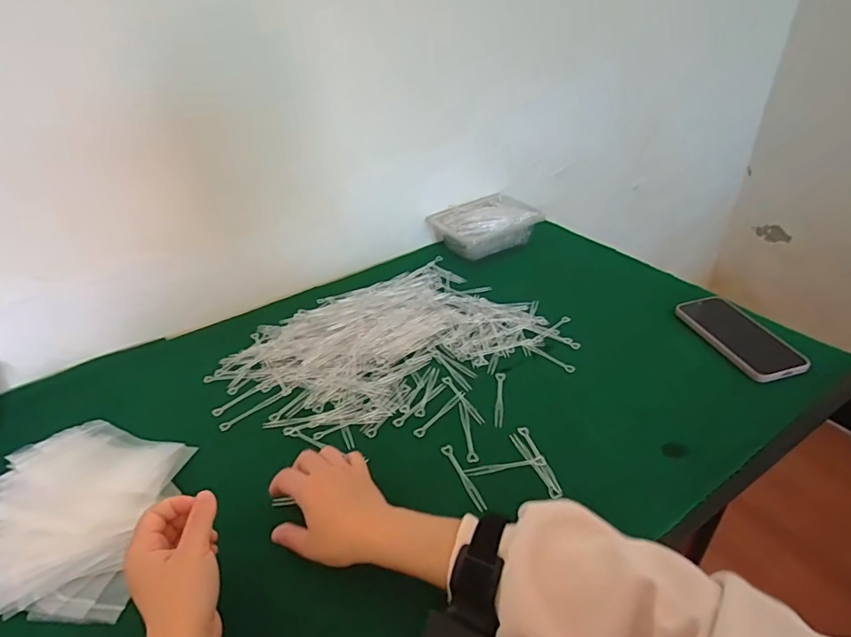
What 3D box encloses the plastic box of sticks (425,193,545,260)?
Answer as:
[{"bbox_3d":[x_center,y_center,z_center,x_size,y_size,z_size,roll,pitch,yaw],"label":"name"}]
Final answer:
[{"bbox_3d":[0.111,-0.171,0.907,0.178,0.058,0.121,-21,39,-21],"label":"plastic box of sticks"}]

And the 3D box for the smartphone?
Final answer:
[{"bbox_3d":[0.416,0.021,0.660,0.082,0.013,0.167,-12,36,-10],"label":"smartphone"}]

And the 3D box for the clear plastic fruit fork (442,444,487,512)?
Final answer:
[{"bbox_3d":[0.038,0.162,0.513,0.011,0.004,0.087,-16,37,-16],"label":"clear plastic fruit fork"}]

